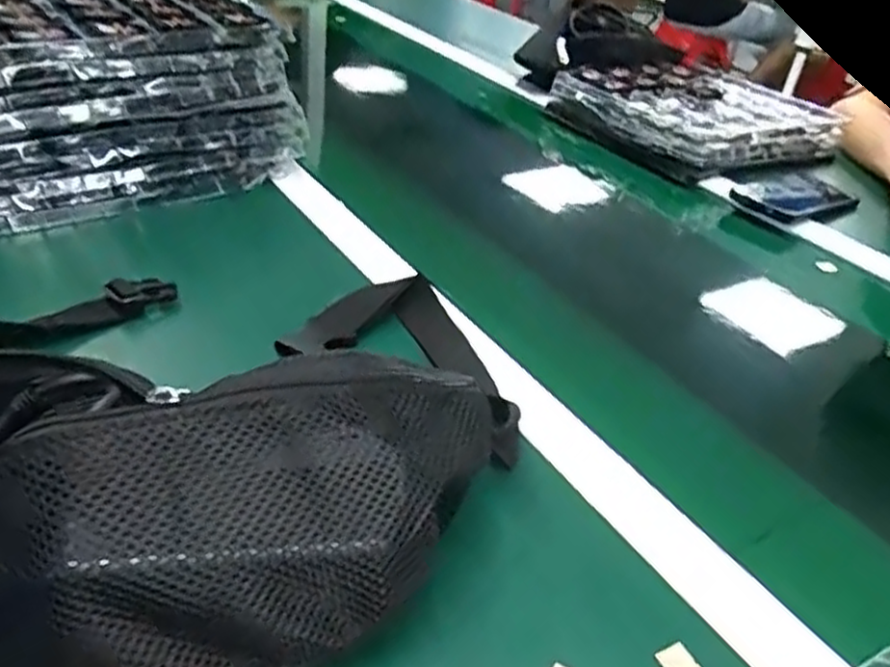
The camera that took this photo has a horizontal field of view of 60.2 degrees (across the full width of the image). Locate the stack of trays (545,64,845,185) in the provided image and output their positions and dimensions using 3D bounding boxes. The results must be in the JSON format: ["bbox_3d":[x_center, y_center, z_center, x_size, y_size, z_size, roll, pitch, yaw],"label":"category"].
[{"bbox_3d":[0.331,-0.286,1.002,0.288,0.061,0.257,-16,40,-30],"label":"stack of trays"}]

